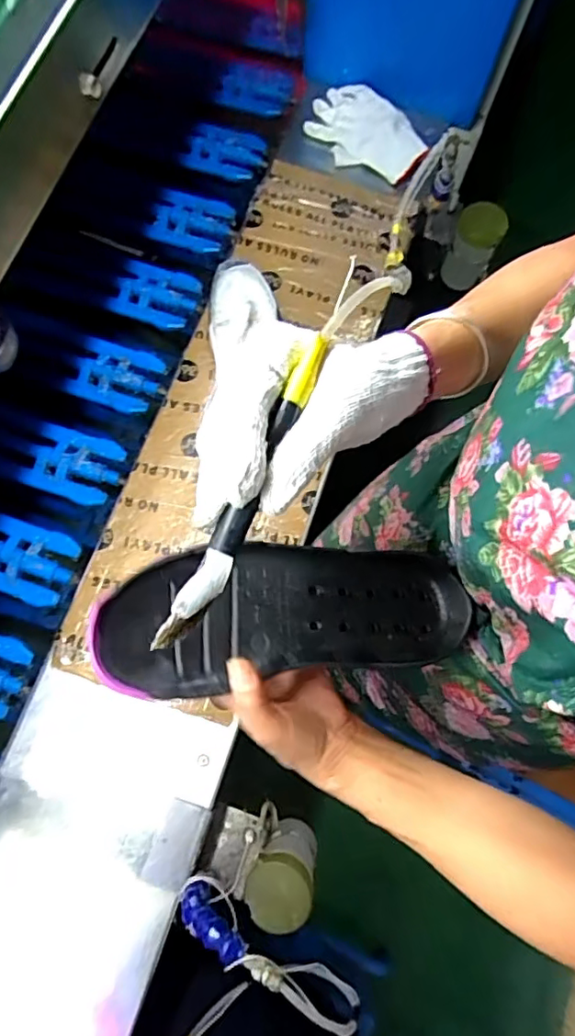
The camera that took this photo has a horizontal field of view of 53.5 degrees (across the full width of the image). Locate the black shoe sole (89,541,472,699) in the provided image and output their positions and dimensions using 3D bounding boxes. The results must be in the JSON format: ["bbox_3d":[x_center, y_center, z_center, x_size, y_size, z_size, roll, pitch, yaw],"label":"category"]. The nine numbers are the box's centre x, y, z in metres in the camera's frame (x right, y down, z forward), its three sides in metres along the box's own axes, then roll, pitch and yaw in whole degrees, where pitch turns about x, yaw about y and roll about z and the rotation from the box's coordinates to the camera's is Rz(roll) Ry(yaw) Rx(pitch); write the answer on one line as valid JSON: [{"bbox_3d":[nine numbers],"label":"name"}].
[{"bbox_3d":[0.002,0.064,0.393,0.251,0.026,0.091,-3,74,-16],"label":"black shoe sole"}]

